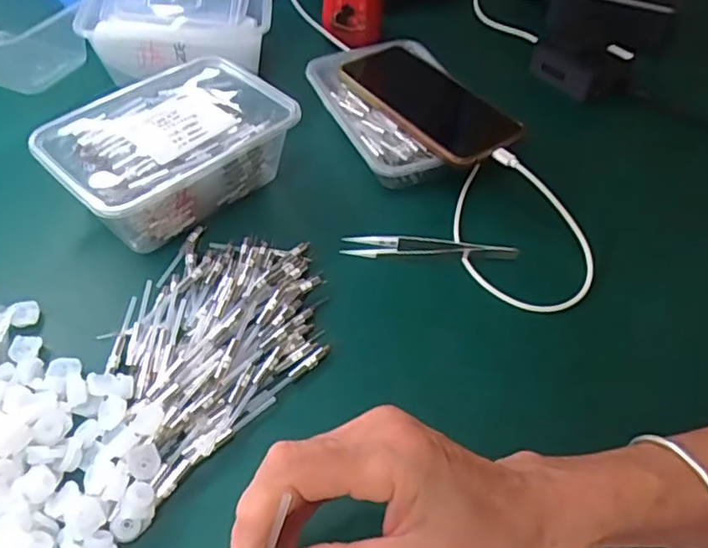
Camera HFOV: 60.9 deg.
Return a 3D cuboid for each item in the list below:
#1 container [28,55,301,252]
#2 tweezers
[{"bbox_3d":[-0.136,-0.091,0.459,0.119,0.061,0.171,38,57,26],"label":"container"},{"bbox_3d":[0.054,-0.020,0.440,0.125,0.012,0.018,7,49,2],"label":"tweezers"}]

